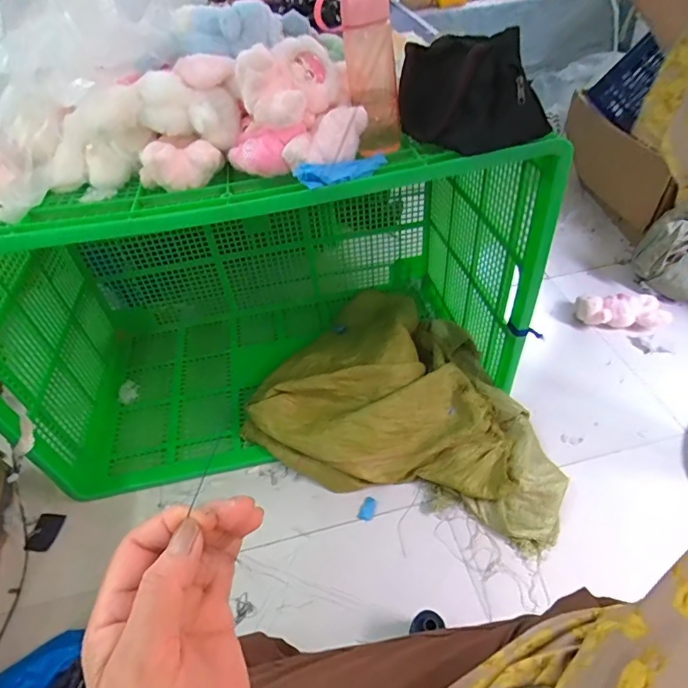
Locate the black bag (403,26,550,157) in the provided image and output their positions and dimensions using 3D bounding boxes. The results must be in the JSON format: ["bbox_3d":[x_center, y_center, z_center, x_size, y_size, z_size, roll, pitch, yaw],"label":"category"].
[{"bbox_3d":[0.185,-0.379,0.702,0.133,0.164,0.223,-20,47,-14],"label":"black bag"}]

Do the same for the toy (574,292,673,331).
[{"bbox_3d":[0.787,-0.092,1.315,0.238,0.047,0.136,11,47,16],"label":"toy"}]

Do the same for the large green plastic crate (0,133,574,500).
[{"bbox_3d":[-0.182,-0.149,1.062,1.036,0.673,0.557,-10,45,-4],"label":"large green plastic crate"}]

